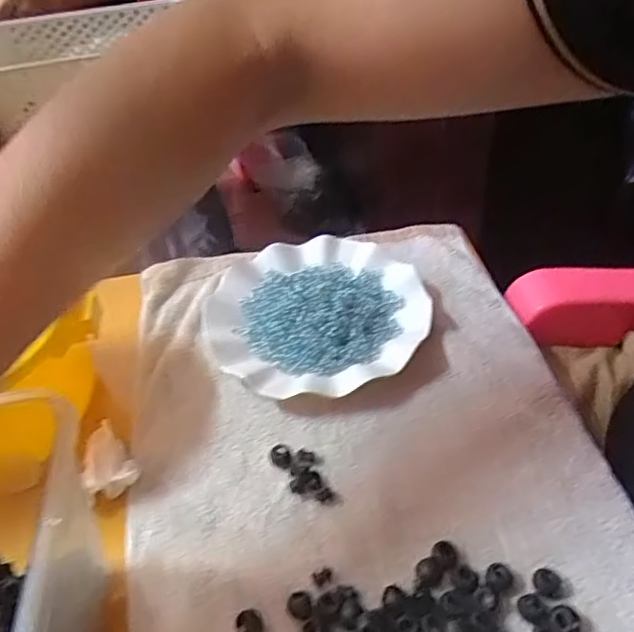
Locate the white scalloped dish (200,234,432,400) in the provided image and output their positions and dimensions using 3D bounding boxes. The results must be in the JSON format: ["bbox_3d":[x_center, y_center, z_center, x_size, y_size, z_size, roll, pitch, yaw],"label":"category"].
[{"bbox_3d":[-0.004,-0.009,0.499,0.179,0.031,0.176,-3,44,3],"label":"white scalloped dish"}]

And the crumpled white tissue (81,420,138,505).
[{"bbox_3d":[-0.145,0.100,0.404,0.034,0.020,0.053,-27,47,-20],"label":"crumpled white tissue"}]

